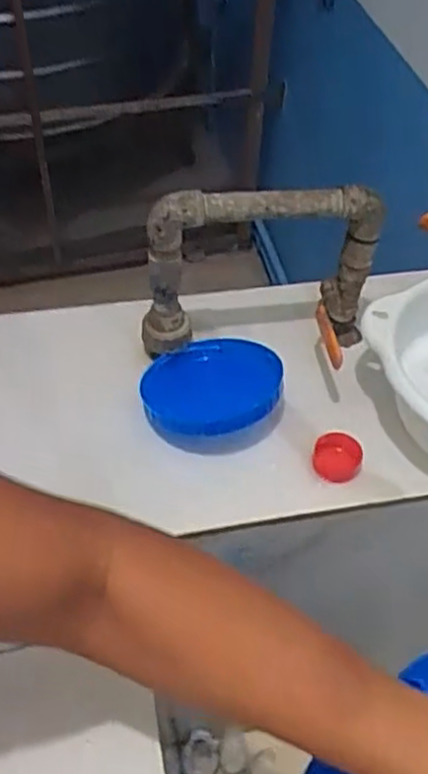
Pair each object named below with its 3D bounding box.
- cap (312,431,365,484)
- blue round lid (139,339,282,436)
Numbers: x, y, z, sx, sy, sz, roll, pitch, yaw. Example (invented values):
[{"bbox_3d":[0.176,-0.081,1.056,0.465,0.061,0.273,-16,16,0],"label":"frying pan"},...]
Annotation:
[{"bbox_3d":[0.103,0.059,0.594,0.039,0.017,0.037,1,49,-1],"label":"cap"},{"bbox_3d":[-0.001,-0.003,0.619,0.117,0.016,0.119,-7,34,5],"label":"blue round lid"}]

